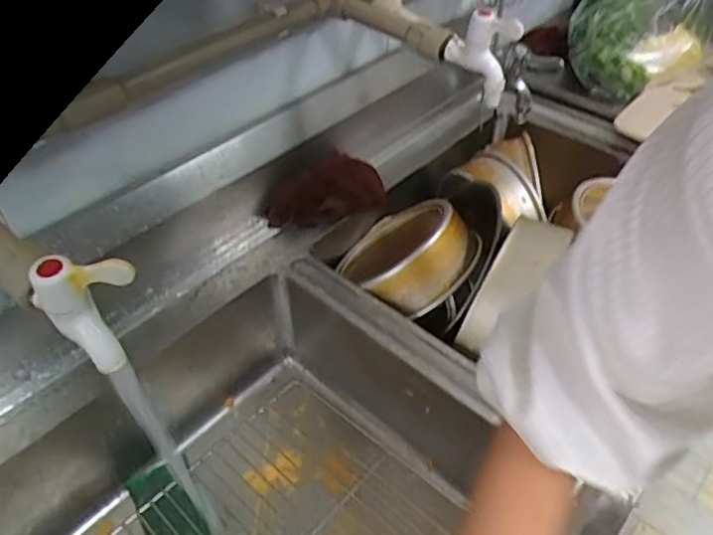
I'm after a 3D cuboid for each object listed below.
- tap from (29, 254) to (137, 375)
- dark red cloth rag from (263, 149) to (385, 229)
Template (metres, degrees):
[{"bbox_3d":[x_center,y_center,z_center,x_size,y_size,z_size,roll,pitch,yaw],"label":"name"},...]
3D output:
[{"bbox_3d":[-0.169,0.027,0.365,0.050,0.075,0.038,18,48,16],"label":"tap"},{"bbox_3d":[-0.037,-0.111,0.833,0.088,0.059,0.180,32,54,27],"label":"dark red cloth rag"}]

